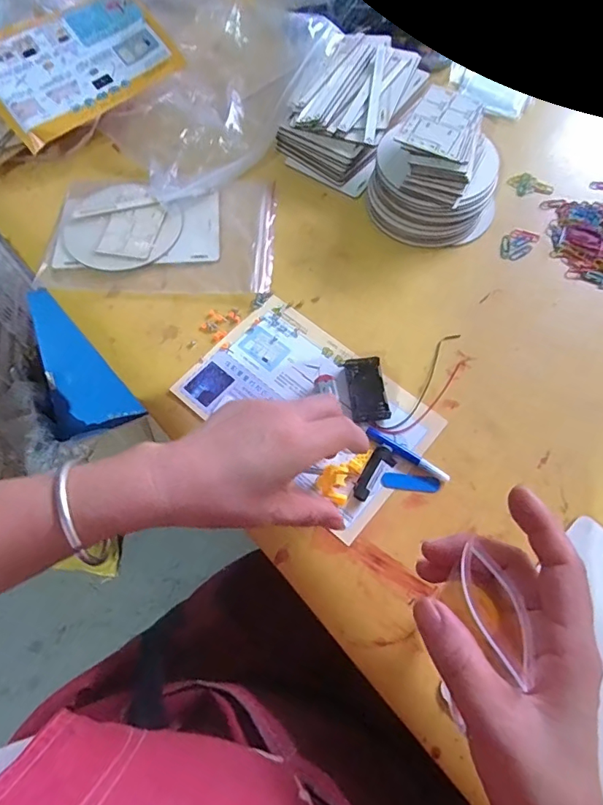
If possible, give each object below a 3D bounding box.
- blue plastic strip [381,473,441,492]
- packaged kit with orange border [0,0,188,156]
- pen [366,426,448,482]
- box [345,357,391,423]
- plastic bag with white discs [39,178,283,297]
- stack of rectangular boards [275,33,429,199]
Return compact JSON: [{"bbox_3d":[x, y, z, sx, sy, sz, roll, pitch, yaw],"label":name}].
[{"bbox_3d":[0.091,0.066,0.394,0.048,0.004,0.013,4,67,3],"label":"blue plastic strip"},{"bbox_3d":[-0.257,-0.386,0.540,0.203,0.017,0.137,-34,85,-11],"label":"packaged kit with orange border"},{"bbox_3d":[0.089,0.044,0.400,0.075,0.008,0.009,30,70,13],"label":"pen"},{"bbox_3d":[0.058,-0.011,0.423,0.031,0.009,0.057,-7,67,-2],"label":"box"},{"bbox_3d":[-0.146,-0.178,0.502,0.232,0.009,0.142,1,67,1],"label":"plastic bag with white discs"},{"bbox_3d":[0.064,-0.339,0.545,0.115,0.050,0.201,28,70,12],"label":"stack of rectangular boards"}]

